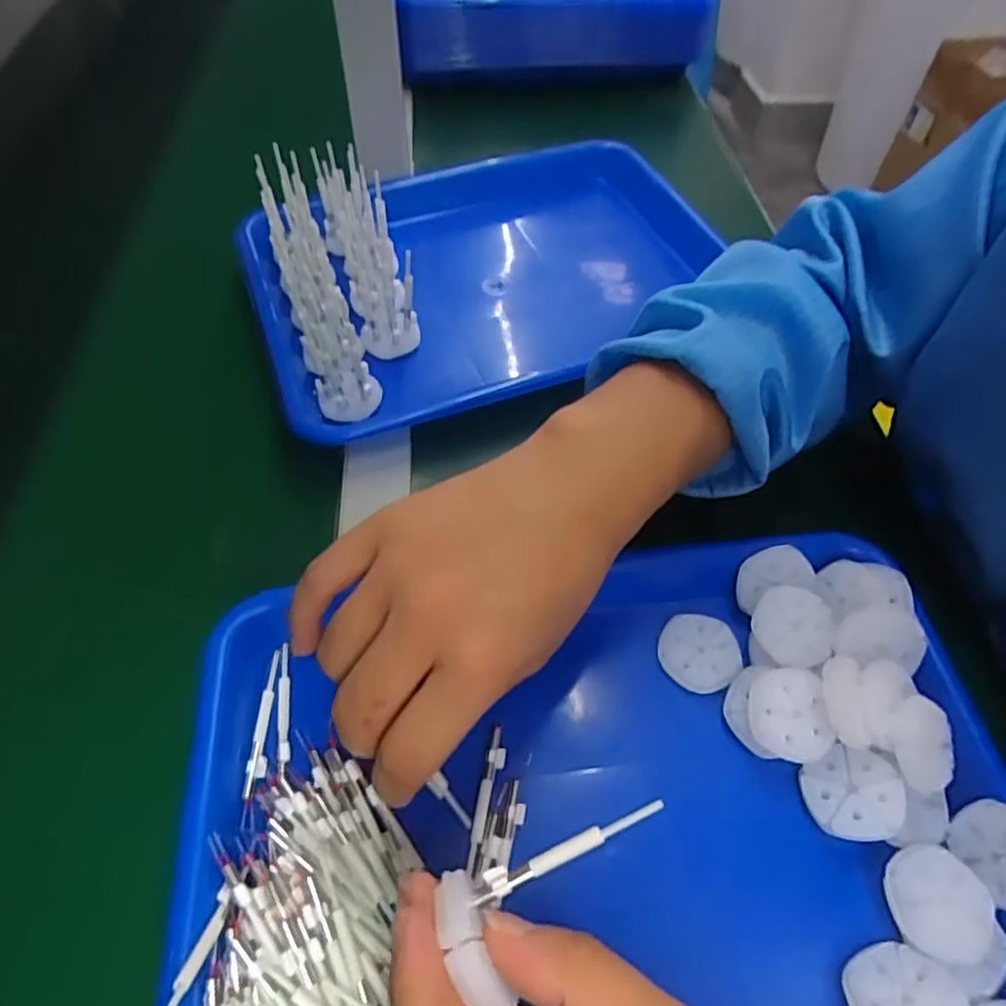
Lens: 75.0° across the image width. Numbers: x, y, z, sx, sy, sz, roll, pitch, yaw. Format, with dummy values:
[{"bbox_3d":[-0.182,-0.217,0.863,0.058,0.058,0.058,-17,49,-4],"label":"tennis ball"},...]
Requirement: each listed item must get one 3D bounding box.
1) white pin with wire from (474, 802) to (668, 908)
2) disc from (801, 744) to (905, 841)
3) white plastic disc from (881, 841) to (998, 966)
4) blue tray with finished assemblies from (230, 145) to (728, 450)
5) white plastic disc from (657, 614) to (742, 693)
[{"bbox_3d":[0.020,0.107,0.204,0.064,0.004,0.007,-23,58,-6],"label":"white pin with wire"},{"bbox_3d":[0.145,0.120,0.272,0.038,0.004,0.034,-13,47,14],"label":"disc"},{"bbox_3d":[0.169,0.153,0.252,0.040,0.005,0.037,1,54,-1],"label":"white plastic disc"},{"bbox_3d":[-0.001,-0.175,0.481,0.343,0.077,0.259,-17,57,-13],"label":"blue tray with finished assemblies"},{"bbox_3d":[0.095,0.071,0.317,0.038,0.007,0.037,1,54,-1],"label":"white plastic disc"}]

